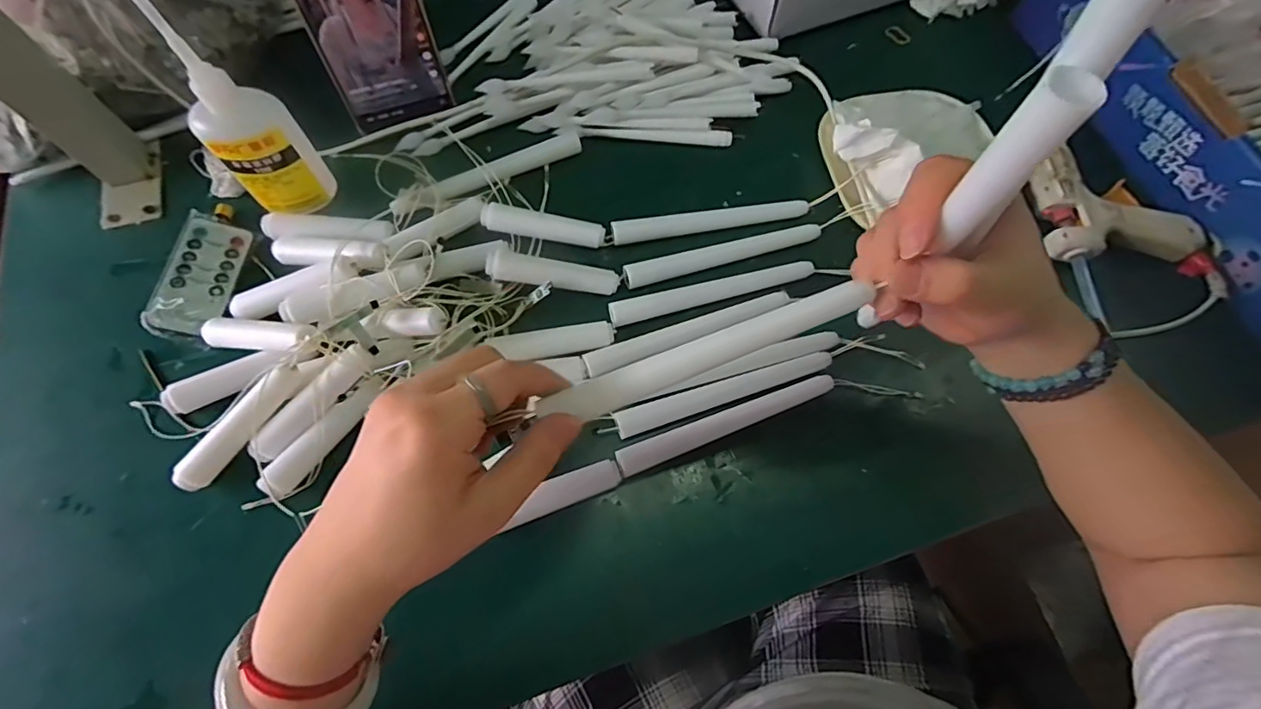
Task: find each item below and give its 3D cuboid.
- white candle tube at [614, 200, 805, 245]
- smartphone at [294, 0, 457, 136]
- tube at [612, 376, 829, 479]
[{"bbox_3d":[0.061,-0.104,0.410,0.151,0.012,0.018,-10,70,-6],"label":"white candle tube"},{"bbox_3d":[-0.184,-0.234,0.373,0.077,0.151,0.004,-19,57,-8],"label":"smartphone"},{"bbox_3d":[0.064,0.044,0.349,0.151,0.012,0.017,-20,71,-9],"label":"tube"}]

